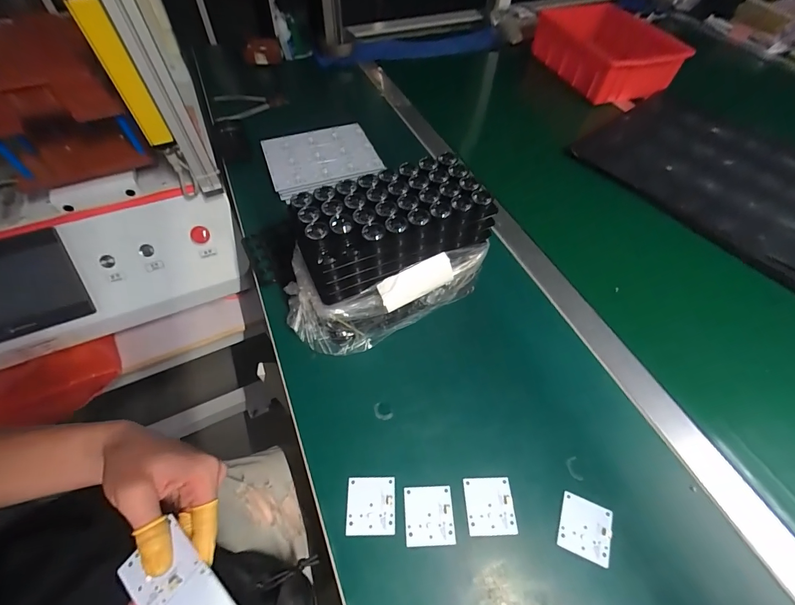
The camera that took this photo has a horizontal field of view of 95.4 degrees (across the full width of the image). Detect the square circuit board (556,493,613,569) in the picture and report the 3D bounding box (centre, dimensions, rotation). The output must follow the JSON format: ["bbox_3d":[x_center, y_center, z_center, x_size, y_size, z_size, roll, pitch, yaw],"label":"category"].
[{"bbox_3d":[0.174,0.208,0.333,0.044,0.004,0.048,20,59,13],"label":"square circuit board"}]

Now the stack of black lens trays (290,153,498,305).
[{"bbox_3d":[-0.007,-0.084,0.377,0.191,0.077,0.094,-20,58,-15],"label":"stack of black lens trays"}]

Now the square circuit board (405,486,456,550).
[{"bbox_3d":[0.029,0.196,0.334,0.044,0.004,0.047,-2,56,-1],"label":"square circuit board"}]

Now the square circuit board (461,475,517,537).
[{"bbox_3d":[0.087,0.190,0.339,0.044,0.004,0.047,-3,56,-1],"label":"square circuit board"}]

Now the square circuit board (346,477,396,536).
[{"bbox_3d":[-0.025,0.189,0.338,0.044,0.004,0.047,-1,56,0],"label":"square circuit board"}]

